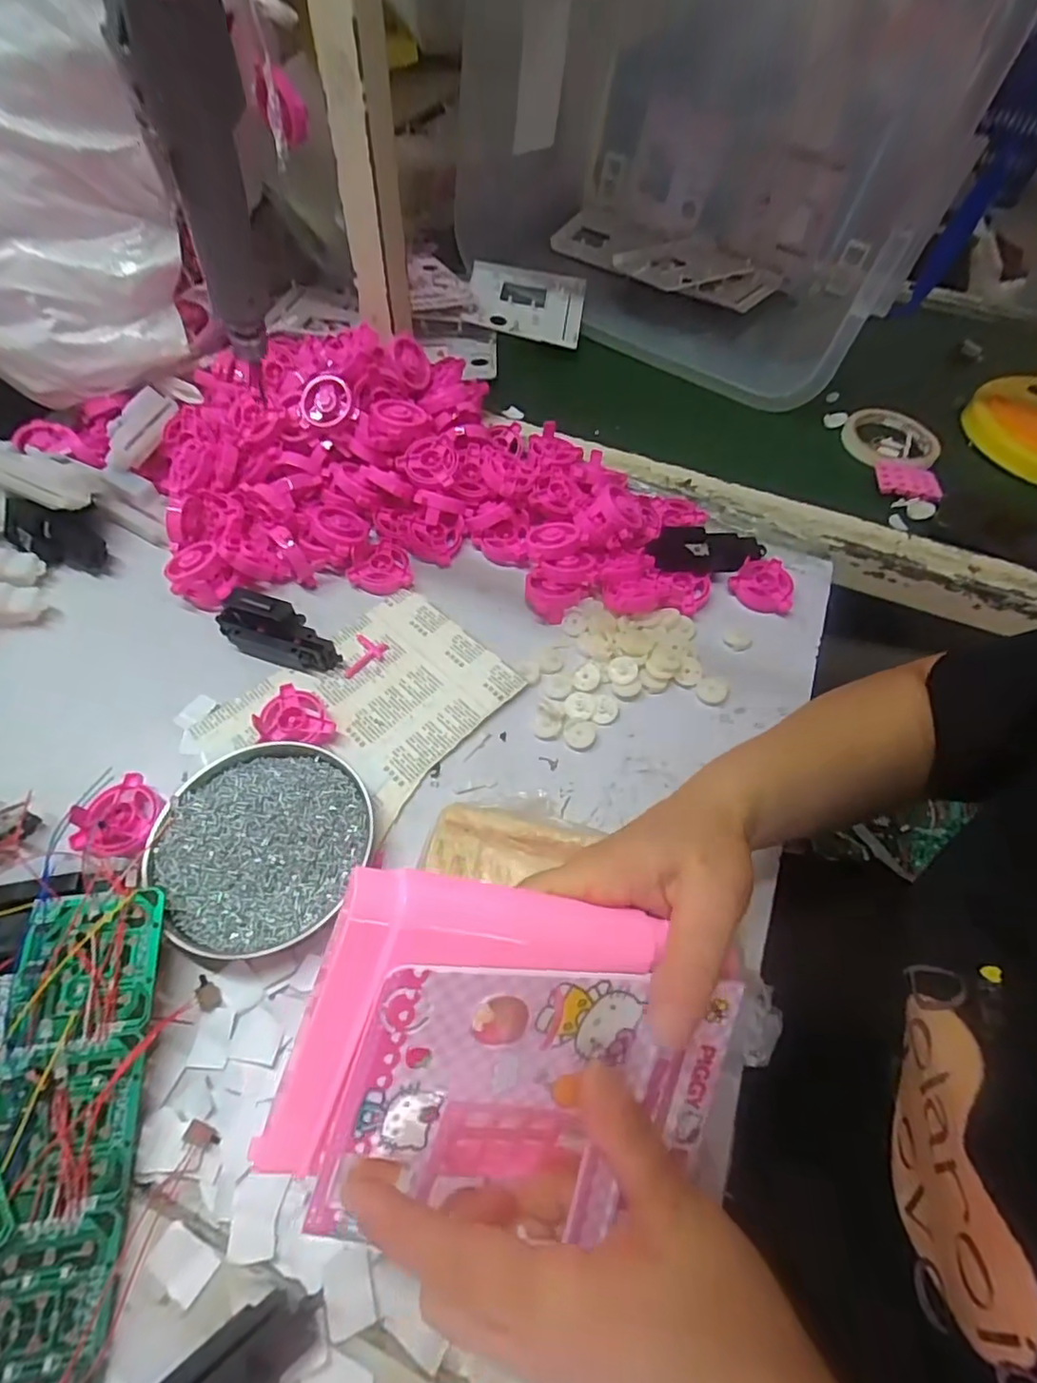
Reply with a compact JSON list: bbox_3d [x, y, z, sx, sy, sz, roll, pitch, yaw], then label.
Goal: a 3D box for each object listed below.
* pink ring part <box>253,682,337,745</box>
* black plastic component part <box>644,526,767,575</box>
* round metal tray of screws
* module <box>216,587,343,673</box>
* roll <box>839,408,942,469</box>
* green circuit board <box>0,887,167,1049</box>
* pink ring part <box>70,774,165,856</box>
[{"bbox_3d":[-0.161,0.018,0.436,0.052,0.018,0.046,2,58,-2],"label":"pink ring part"},{"bbox_3d":[0.170,-0.125,0.521,0.108,0.021,0.036,-2,58,-4],"label":"black plastic component part"},{"bbox_3d":[-0.166,0.097,0.384,0.125,0.021,0.133,1,58,-2],"label":"round metal tray of screws"},{"bbox_3d":[-0.185,-0.048,0.466,0.094,0.030,0.041,16,58,7],"label":"module"},{"bbox_3d":[0.409,-0.279,0.650,0.097,0.020,0.097,1,58,-2],"label":"roll"},{"bbox_3d":[-0.233,0.147,0.319,0.068,0.008,0.072,0,64,-11],"label":"green circuit board"},{"bbox_3d":[-0.260,0.080,0.389,0.046,0.017,0.053,13,58,5],"label":"pink ring part"}]

